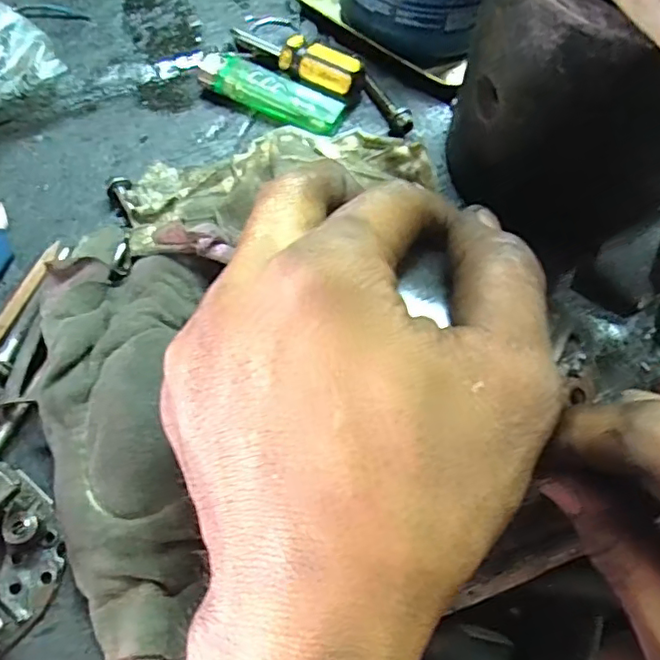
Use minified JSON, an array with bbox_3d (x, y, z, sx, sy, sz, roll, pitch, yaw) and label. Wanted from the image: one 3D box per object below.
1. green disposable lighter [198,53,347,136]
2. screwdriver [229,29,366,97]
[{"bbox_3d":[-0.031,-0.123,0.303,0.078,0.010,0.021,27,66,13],"label":"green disposable lighter"},{"bbox_3d":[-0.020,-0.145,0.308,0.079,0.017,0.020,31,67,14],"label":"screwdriver"}]

